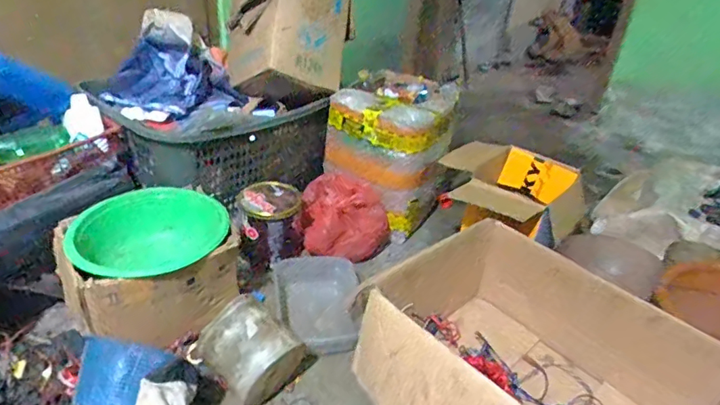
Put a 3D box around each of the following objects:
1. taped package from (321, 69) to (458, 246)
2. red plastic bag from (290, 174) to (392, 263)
[{"bbox_3d":[0.104,-0.164,1.389,0.308,0.299,0.385,16,34,16],"label":"taped package"},{"bbox_3d":[-0.046,0.034,1.265,0.227,0.146,0.149,15,34,15],"label":"red plastic bag"}]

